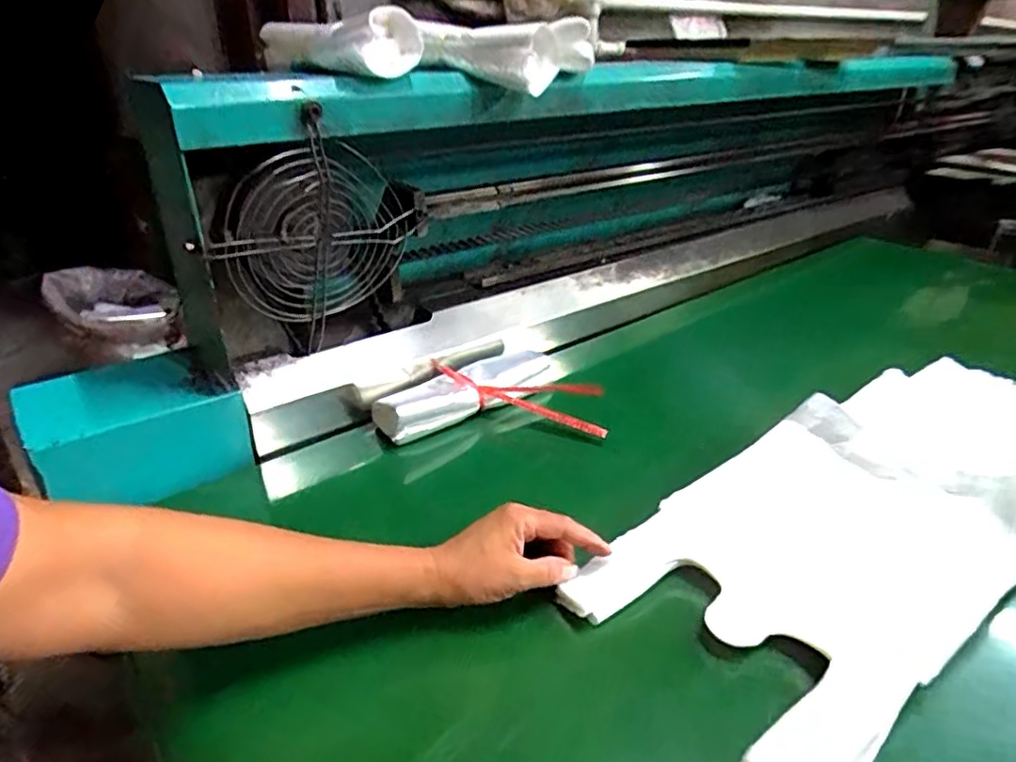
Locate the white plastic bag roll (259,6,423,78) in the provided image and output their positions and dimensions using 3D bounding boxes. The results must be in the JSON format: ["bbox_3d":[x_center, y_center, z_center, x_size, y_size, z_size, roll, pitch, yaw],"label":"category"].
[{"bbox_3d":[-0.166,-0.323,0.615,0.059,0.050,0.220,-21,35,-34],"label":"white plastic bag roll"}]

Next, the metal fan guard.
[{"bbox_3d":[-0.172,-0.132,0.603,0.173,0.197,0.032,-50,55,0],"label":"metal fan guard"}]

